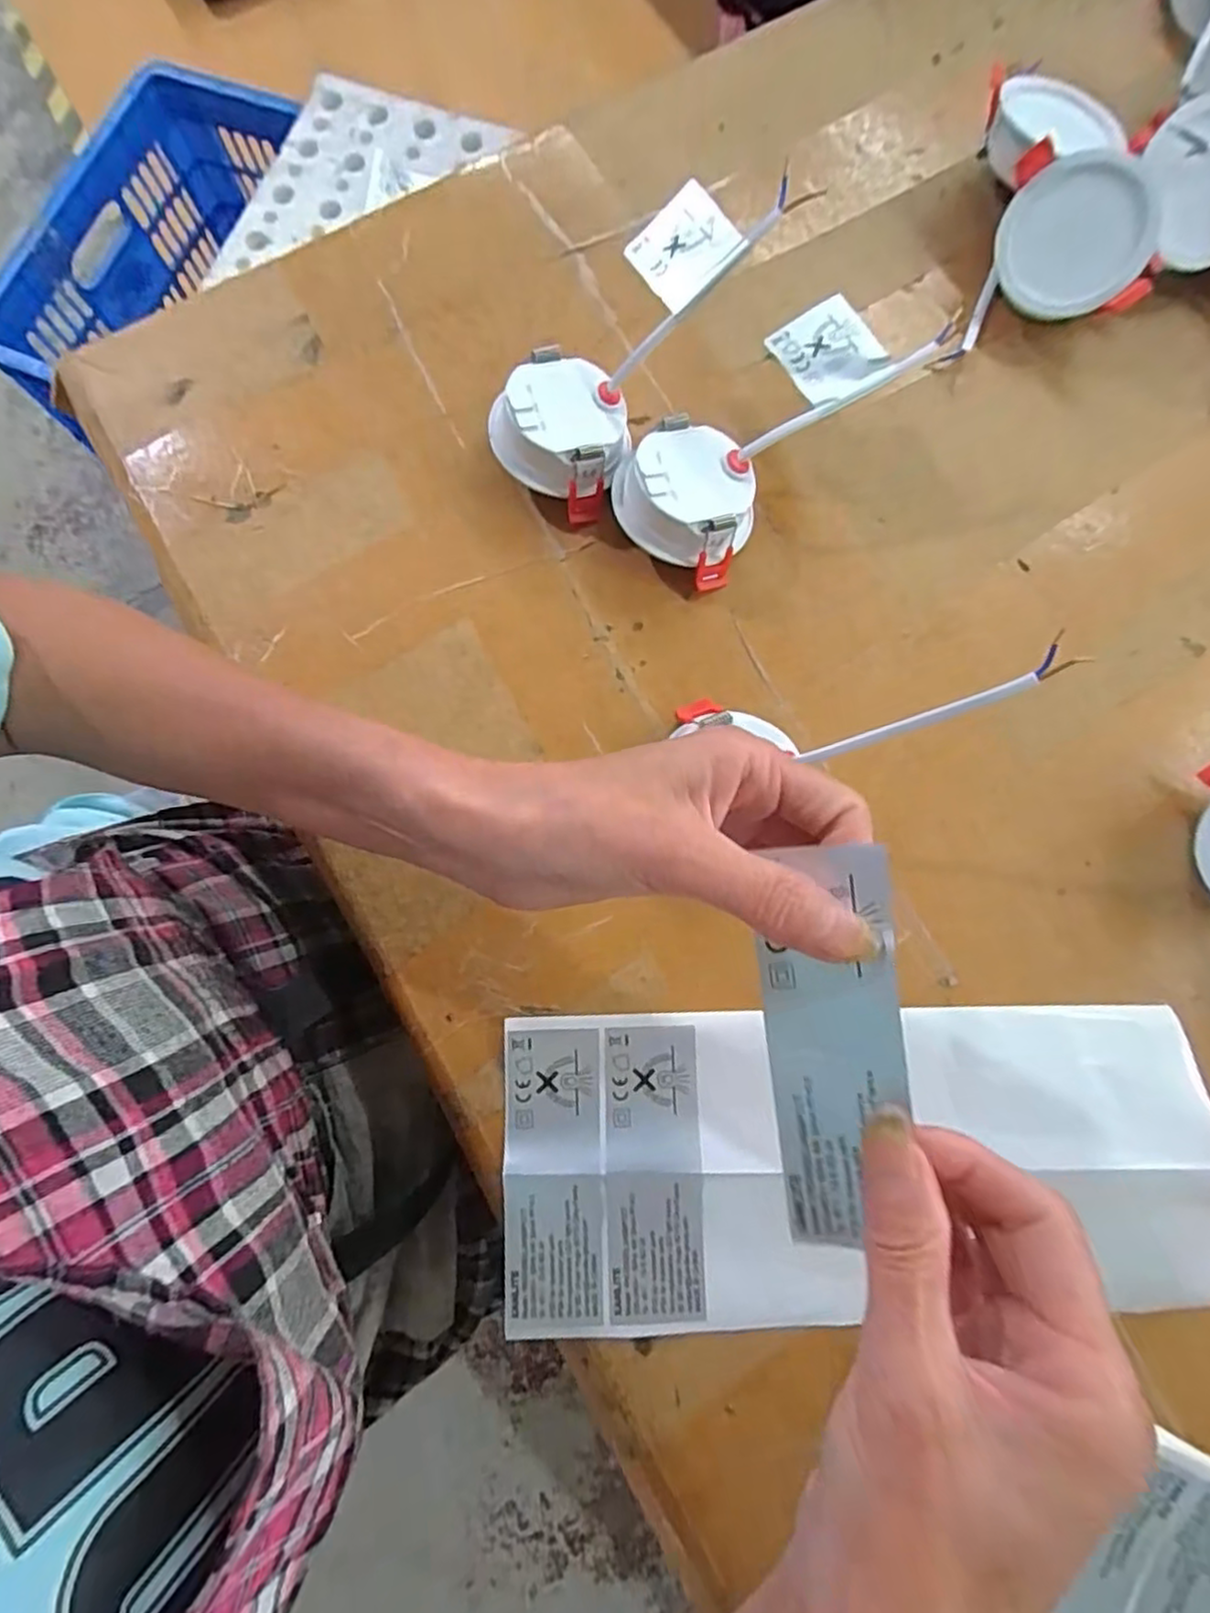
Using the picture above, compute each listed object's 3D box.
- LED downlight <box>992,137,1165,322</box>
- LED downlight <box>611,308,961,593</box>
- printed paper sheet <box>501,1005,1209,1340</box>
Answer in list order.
[{"bbox_3d":[0.247,-0.299,0.365,0.070,0.025,0.074,8,105,17],"label":"LED downlight"},{"bbox_3d":[0.075,-0.182,0.339,0.154,0.050,0.073,-41,82,-7],"label":"LED downlight"},{"bbox_3d":[0.105,0.152,0.290,0.293,0.019,0.123,-1,79,0],"label":"printed paper sheet"}]

